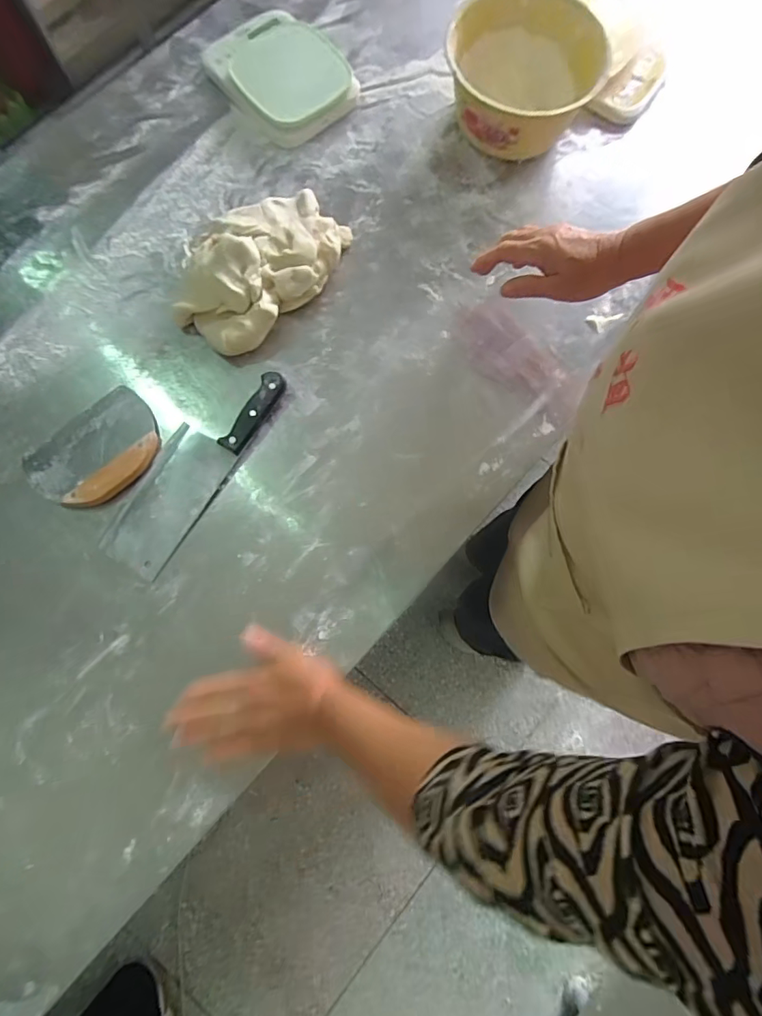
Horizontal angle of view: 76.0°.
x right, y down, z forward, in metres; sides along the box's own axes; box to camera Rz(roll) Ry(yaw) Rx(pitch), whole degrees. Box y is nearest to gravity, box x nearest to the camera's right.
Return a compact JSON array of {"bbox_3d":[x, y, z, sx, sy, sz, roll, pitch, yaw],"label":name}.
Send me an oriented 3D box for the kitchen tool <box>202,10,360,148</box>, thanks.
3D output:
[{"bbox_3d":[-0.137,-0.602,0.671,0.162,0.034,0.195,-31,81,-7],"label":"kitchen tool"}]

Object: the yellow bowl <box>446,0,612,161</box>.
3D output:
[{"bbox_3d":[0.188,-0.576,0.652,0.181,0.097,0.219,31,79,5],"label":"yellow bowl"}]

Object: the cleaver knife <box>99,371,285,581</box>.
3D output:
[{"bbox_3d":[-0.220,-0.053,0.572,0.080,0.022,0.272,32,79,5],"label":"cleaver knife"}]

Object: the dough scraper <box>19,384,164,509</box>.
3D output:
[{"bbox_3d":[-0.334,-0.065,0.573,0.151,0.014,0.111,-41,82,-9],"label":"dough scraper"}]

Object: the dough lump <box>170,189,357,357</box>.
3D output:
[{"bbox_3d":[-0.149,-0.306,0.600,0.141,0.065,0.235,42,80,7],"label":"dough lump"}]

